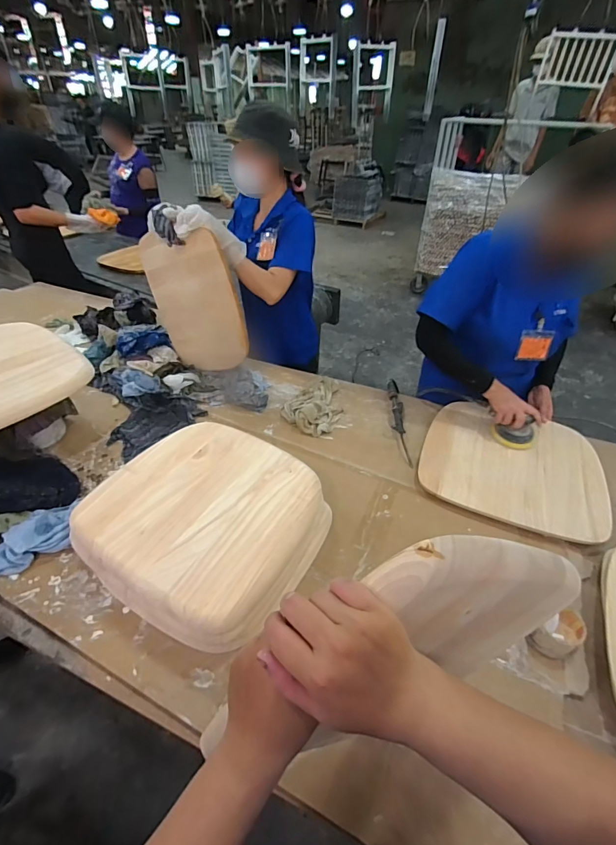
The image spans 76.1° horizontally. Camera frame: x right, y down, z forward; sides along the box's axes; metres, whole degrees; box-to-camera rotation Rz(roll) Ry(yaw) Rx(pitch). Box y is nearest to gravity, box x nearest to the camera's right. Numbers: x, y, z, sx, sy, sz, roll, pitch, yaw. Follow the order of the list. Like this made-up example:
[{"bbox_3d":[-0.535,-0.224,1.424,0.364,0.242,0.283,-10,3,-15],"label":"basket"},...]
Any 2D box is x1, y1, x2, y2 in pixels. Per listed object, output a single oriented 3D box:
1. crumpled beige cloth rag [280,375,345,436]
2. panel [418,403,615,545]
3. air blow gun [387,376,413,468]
[{"bbox_3d":[0.034,-0.061,1.221,0.182,0.041,0.261,23,44,24],"label":"crumpled beige cloth rag"},{"bbox_3d":[0.521,0.100,1.013,0.425,0.029,0.367,16,46,18],"label":"panel"},{"bbox_3d":[0.268,-0.025,1.171,0.043,0.050,0.384,4,39,2],"label":"air blow gun"}]

